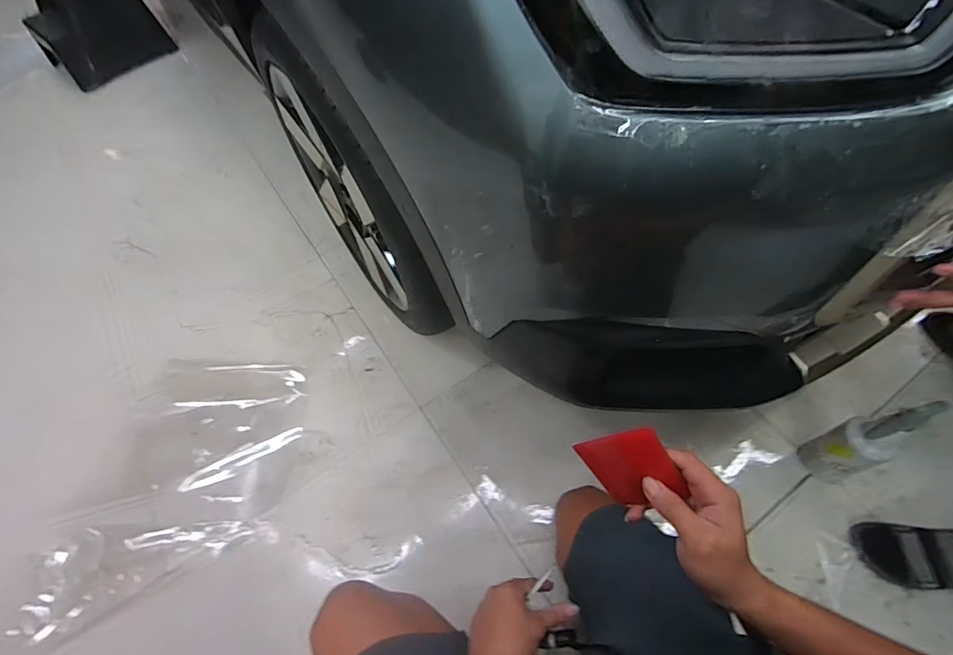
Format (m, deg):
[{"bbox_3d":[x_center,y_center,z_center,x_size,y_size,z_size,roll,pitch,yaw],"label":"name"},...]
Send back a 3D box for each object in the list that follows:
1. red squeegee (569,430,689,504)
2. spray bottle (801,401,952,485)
[{"bbox_3d":[0.145,0.132,0.421,0.072,0.080,0.008,-25,16,28],"label":"red squeegee"},{"bbox_3d":[0.672,0.200,0.773,0.079,0.276,0.084,-20,59,-7],"label":"spray bottle"}]

